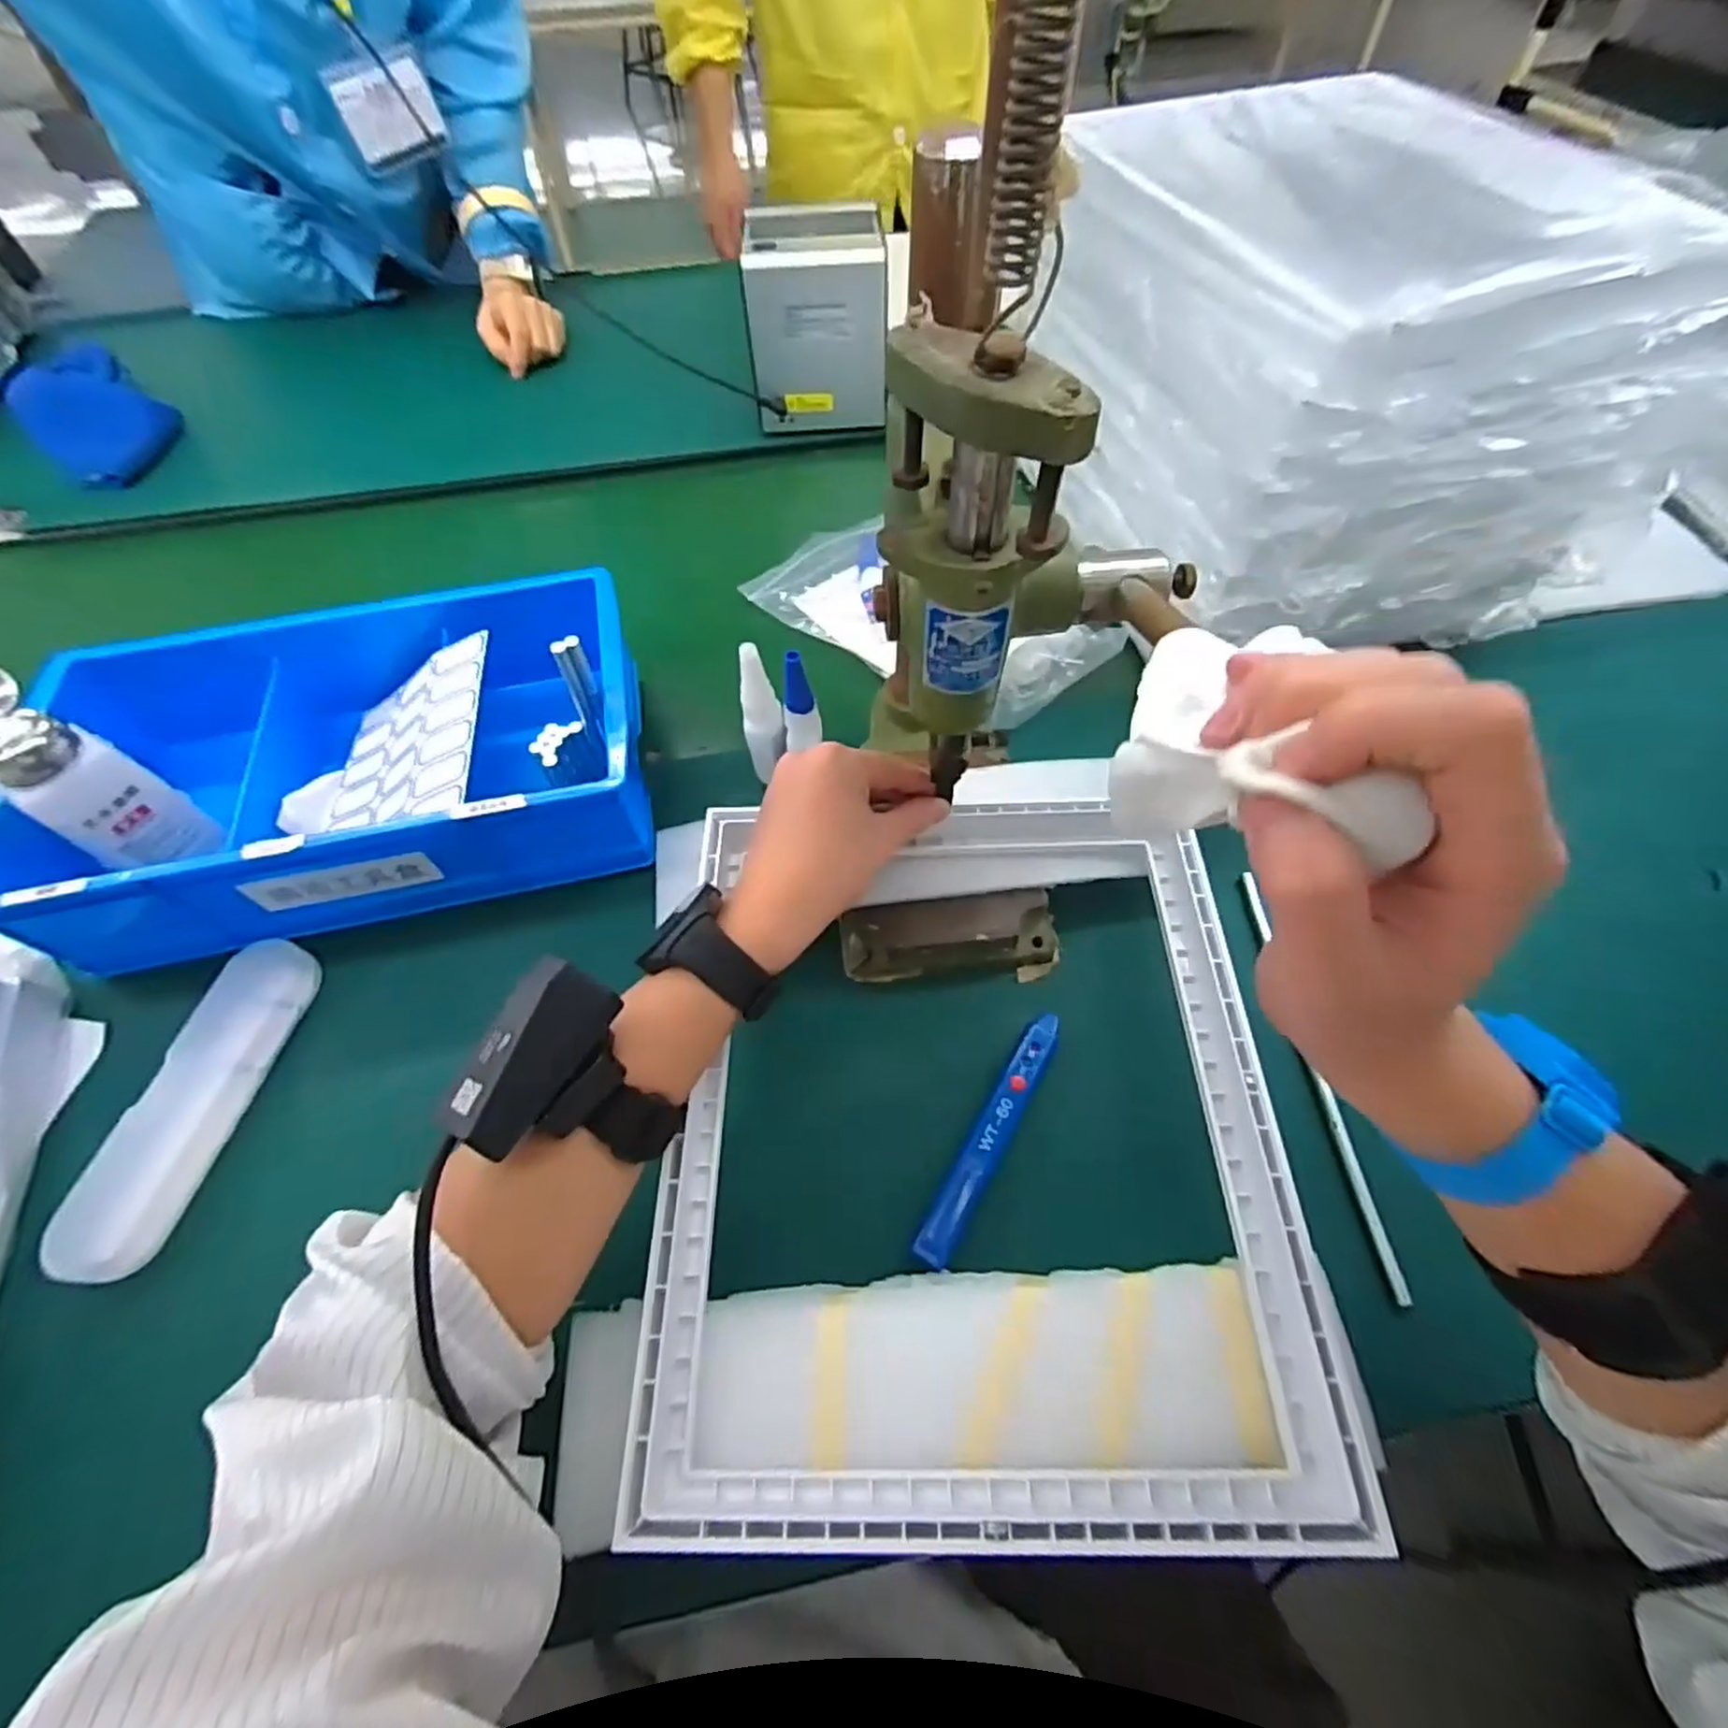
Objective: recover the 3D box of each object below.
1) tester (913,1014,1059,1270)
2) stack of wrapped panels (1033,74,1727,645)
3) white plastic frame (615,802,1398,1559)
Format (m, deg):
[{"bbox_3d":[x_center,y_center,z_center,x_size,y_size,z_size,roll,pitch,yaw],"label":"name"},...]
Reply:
[{"bbox_3d":[0.067,0.139,0.388,0.019,0.012,0.139,27,63,17],"label":"tester"},{"bbox_3d":[0.301,-0.332,0.508,0.307,0.215,0.332,-16,60,-8],"label":"stack of wrapped panels"},{"bbox_3d":[0.050,0.108,0.354,0.278,0.030,0.328,0,59,1],"label":"white plastic frame"}]

